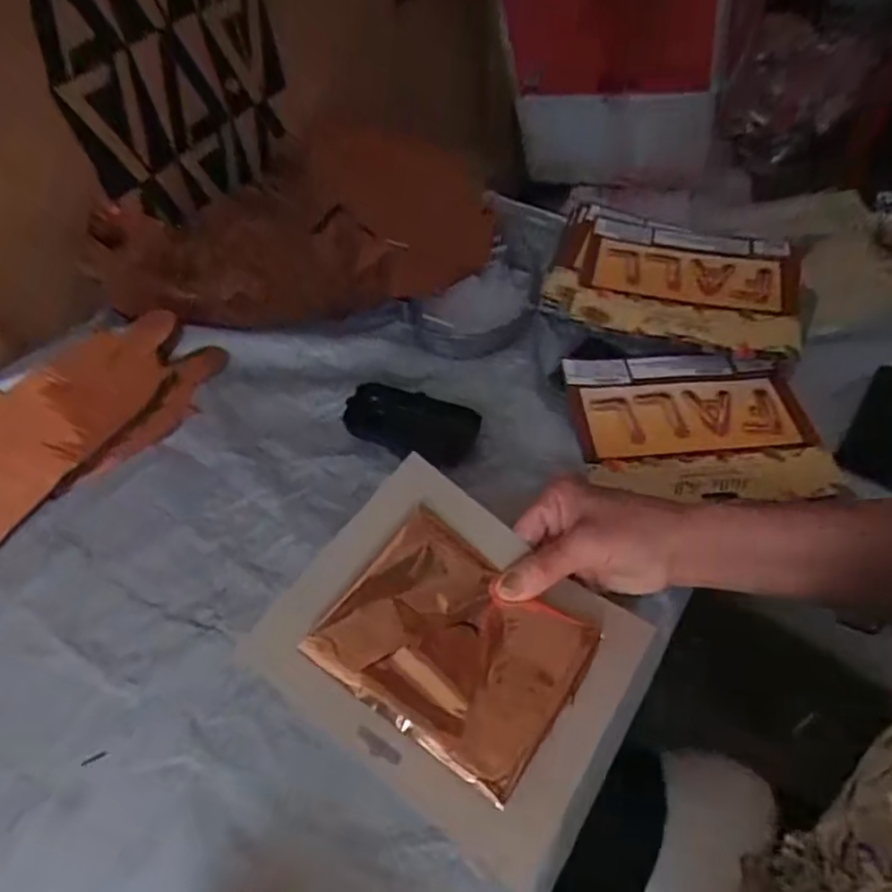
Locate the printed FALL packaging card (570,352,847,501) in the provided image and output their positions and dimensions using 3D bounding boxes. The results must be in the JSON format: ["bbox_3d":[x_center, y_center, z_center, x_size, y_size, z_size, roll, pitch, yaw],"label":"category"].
[{"bbox_3d":[0.203,-0.021,0.511,0.191,0.012,0.135,1,50,5],"label":"printed FALL packaging card"}]

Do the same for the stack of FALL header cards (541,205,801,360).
[{"bbox_3d":[0.216,-0.158,0.598,0.223,0.032,0.170,11,52,13],"label":"stack of FALL header cards"}]

